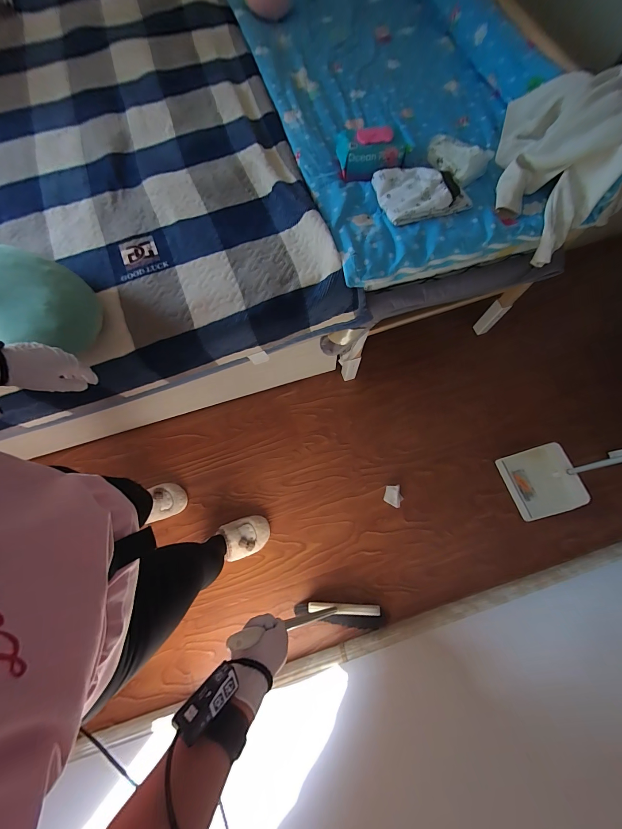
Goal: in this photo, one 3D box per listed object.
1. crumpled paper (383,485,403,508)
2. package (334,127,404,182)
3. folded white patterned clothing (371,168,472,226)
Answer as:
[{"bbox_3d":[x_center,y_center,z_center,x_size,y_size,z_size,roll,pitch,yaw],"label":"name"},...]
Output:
[{"bbox_3d":[0.321,0.311,1.229,0.074,0.030,0.078,28,75,10],"label":"crumpled paper"},{"bbox_3d":[0.161,-0.721,0.867,0.177,0.071,0.113,-2,72,1],"label":"package"},{"bbox_3d":[0.293,-0.591,0.835,0.225,0.041,0.170,-13,72,-3],"label":"folded white patterned clothing"}]

